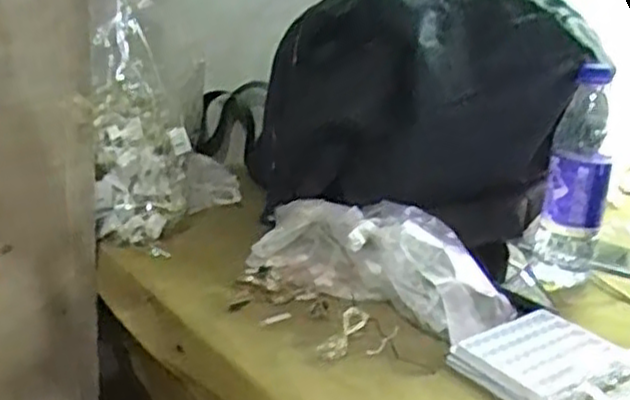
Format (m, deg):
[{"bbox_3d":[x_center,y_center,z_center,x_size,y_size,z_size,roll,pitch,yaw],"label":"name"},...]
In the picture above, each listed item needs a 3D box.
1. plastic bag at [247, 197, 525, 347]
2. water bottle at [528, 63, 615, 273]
[{"bbox_3d":[0.051,0.054,0.703,0.258,0.079,0.105,15,22,25],"label":"plastic bag"},{"bbox_3d":[0.284,-0.027,0.806,0.063,0.225,0.060,12,21,19],"label":"water bottle"}]

